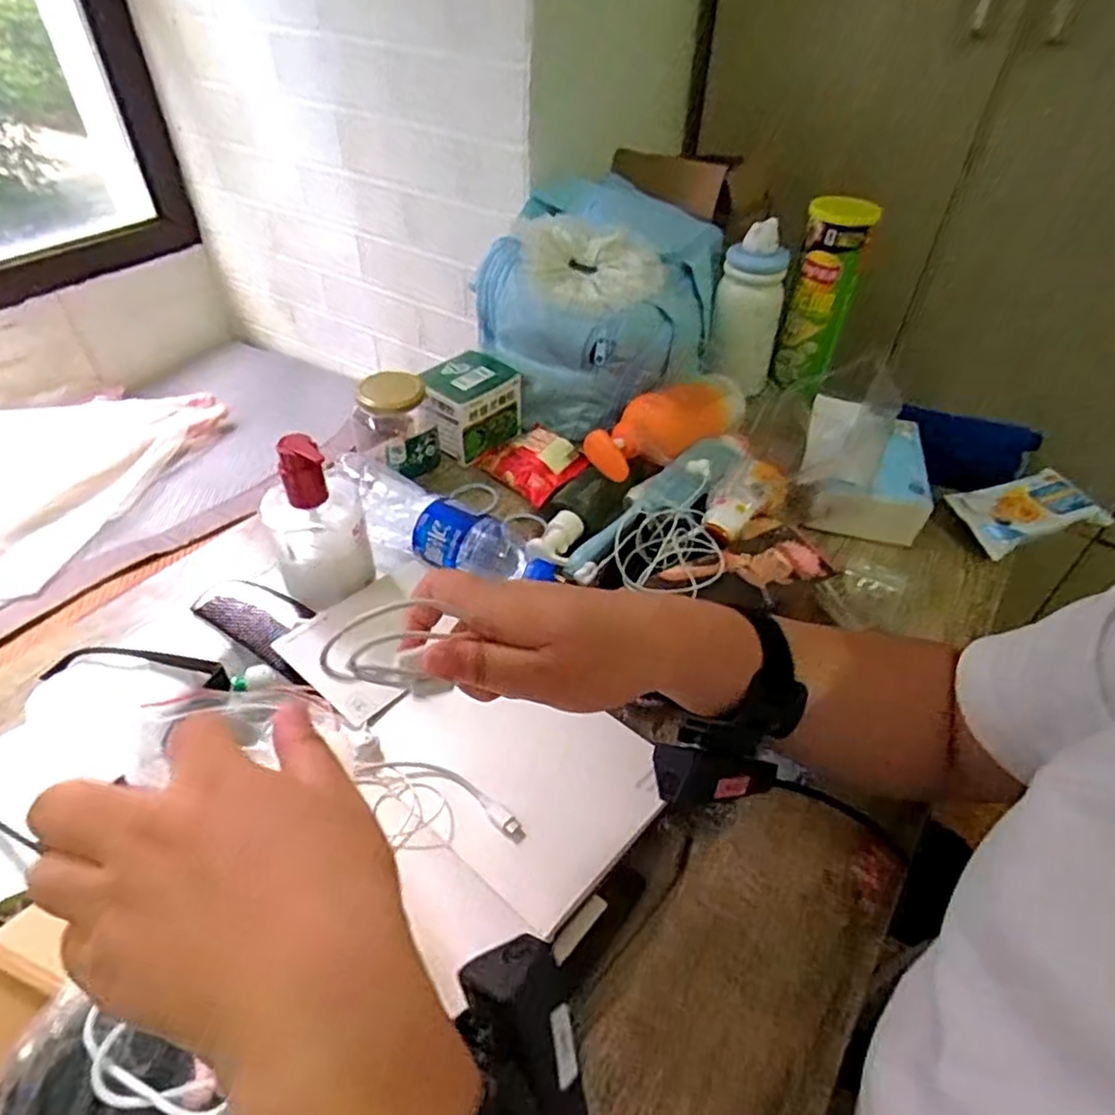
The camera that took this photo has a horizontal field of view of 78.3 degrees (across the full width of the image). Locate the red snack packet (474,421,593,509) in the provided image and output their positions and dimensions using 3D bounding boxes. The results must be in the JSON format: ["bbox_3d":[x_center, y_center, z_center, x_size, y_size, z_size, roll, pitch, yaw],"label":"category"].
[{"bbox_3d":[-0.025,-0.097,0.682,0.076,0.018,0.108,-45,54,-3],"label":"red snack packet"}]

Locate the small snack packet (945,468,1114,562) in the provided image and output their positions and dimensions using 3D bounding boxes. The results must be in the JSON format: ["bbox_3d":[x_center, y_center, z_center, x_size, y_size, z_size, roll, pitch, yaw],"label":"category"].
[{"bbox_3d":[0.445,-0.044,0.651,0.133,0.021,0.071,-12,45,-14],"label":"small snack packet"}]

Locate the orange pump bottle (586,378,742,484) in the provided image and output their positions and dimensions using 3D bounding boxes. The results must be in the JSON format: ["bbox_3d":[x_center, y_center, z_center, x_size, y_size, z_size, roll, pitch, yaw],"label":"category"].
[{"bbox_3d":[0.118,-0.134,0.675,0.198,0.046,0.061,-30,52,-29],"label":"orange pump bottle"}]

